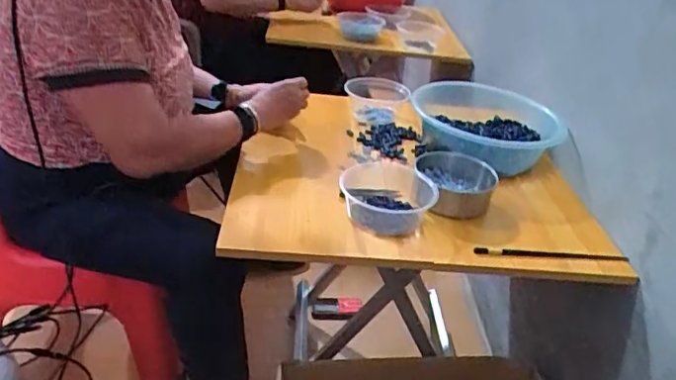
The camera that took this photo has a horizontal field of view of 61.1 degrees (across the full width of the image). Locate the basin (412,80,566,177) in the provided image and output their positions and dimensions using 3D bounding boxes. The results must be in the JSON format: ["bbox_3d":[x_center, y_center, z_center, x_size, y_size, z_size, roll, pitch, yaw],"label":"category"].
[{"bbox_3d":[0.288,-0.125,1.102,0.260,0.079,0.268,0,32,-10],"label":"basin"}]

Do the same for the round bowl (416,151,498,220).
[{"bbox_3d":[0.193,-0.005,0.957,0.127,0.087,0.132,5,32,-3],"label":"round bowl"}]

